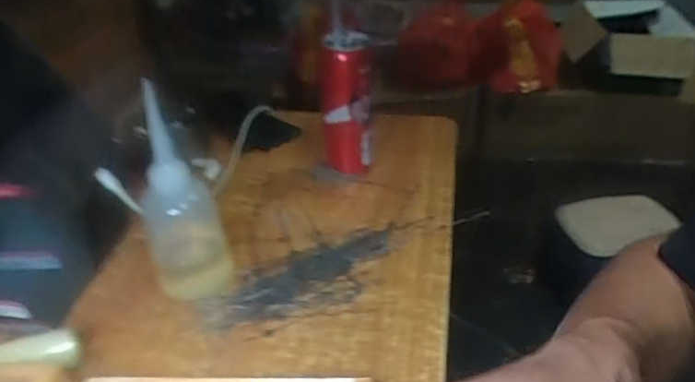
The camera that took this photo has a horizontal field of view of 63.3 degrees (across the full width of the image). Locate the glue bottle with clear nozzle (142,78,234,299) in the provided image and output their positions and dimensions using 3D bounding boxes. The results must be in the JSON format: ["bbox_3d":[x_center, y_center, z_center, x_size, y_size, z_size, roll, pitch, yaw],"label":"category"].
[{"bbox_3d":[-0.130,0.001,0.450,0.064,0.168,0.041,-8,35,-18],"label":"glue bottle with clear nozzle"}]

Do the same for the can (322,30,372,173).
[{"bbox_3d":[-0.002,-0.087,0.600,0.052,0.146,0.066,1,33,-5],"label":"can"}]

